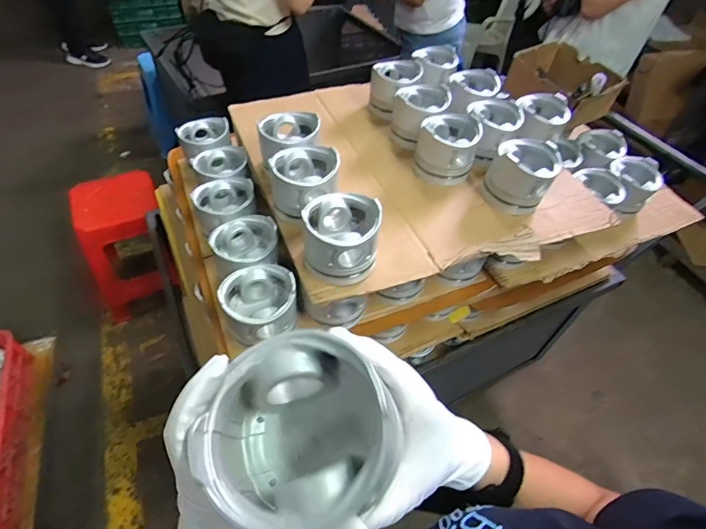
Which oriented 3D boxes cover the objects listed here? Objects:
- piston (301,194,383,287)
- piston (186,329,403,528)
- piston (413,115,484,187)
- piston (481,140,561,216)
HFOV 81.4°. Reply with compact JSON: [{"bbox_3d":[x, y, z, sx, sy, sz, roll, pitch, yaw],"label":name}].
[{"bbox_3d":[-0.017,-0.034,0.579,0.101,0.096,0.102,7,50,1],"label":"piston"},{"bbox_3d":[-0.029,0.098,0.248,0.107,0.072,0.107,-5,63,10],"label":"piston"},{"bbox_3d":[0.167,-0.204,0.733,0.096,0.089,0.103,2,50,-3],"label":"piston"},{"bbox_3d":[0.283,-0.151,0.699,0.103,0.090,0.096,29,54,19],"label":"piston"}]

